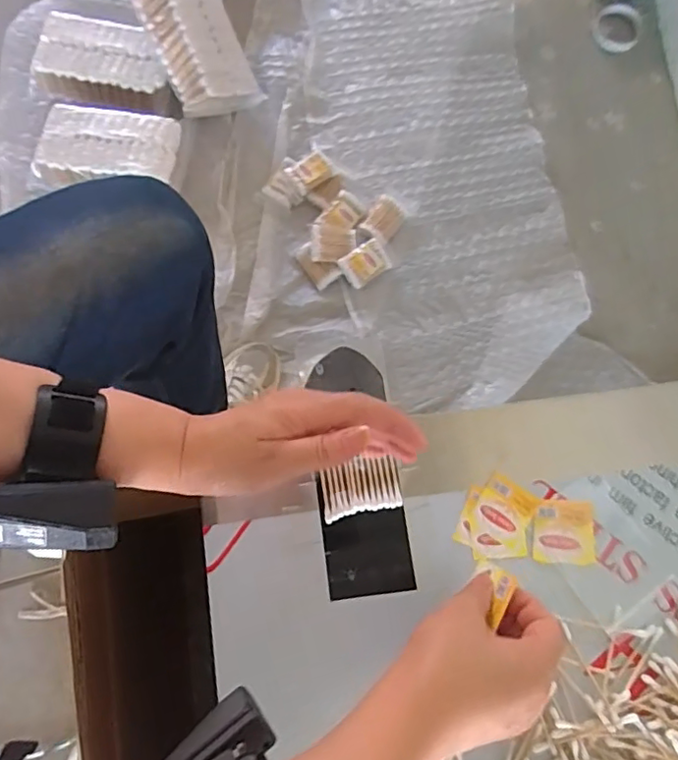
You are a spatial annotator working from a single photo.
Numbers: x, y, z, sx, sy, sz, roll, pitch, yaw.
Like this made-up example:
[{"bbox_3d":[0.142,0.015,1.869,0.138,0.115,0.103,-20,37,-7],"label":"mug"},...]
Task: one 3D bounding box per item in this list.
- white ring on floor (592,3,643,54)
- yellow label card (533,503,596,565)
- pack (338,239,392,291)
[{"bbox_3d":[0.504,-0.636,1.047,0.089,0.012,0.101,5,79,-1],"label":"white ring on floor"},{"bbox_3d":[0.165,0.113,0.425,0.046,0.004,0.043,2,78,0],"label":"yellow label card"},{"bbox_3d":[0.044,-0.187,0.934,0.075,0.016,0.058,-33,117,-2],"label":"pack"}]

